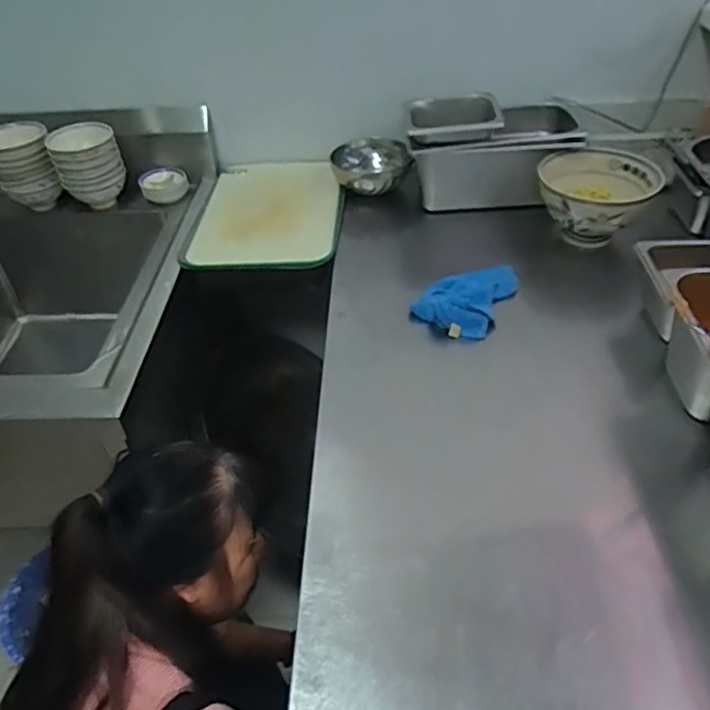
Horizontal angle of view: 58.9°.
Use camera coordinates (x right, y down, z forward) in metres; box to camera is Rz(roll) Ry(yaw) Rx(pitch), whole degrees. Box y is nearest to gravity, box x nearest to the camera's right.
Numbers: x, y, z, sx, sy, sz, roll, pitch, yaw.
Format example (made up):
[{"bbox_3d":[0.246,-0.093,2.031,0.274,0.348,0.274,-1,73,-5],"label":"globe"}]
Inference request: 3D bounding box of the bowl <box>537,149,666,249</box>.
[{"bbox_3d":[0.412,-0.263,1.090,0.187,0.133,0.171,-2,41,2],"label":"bowl"}]

